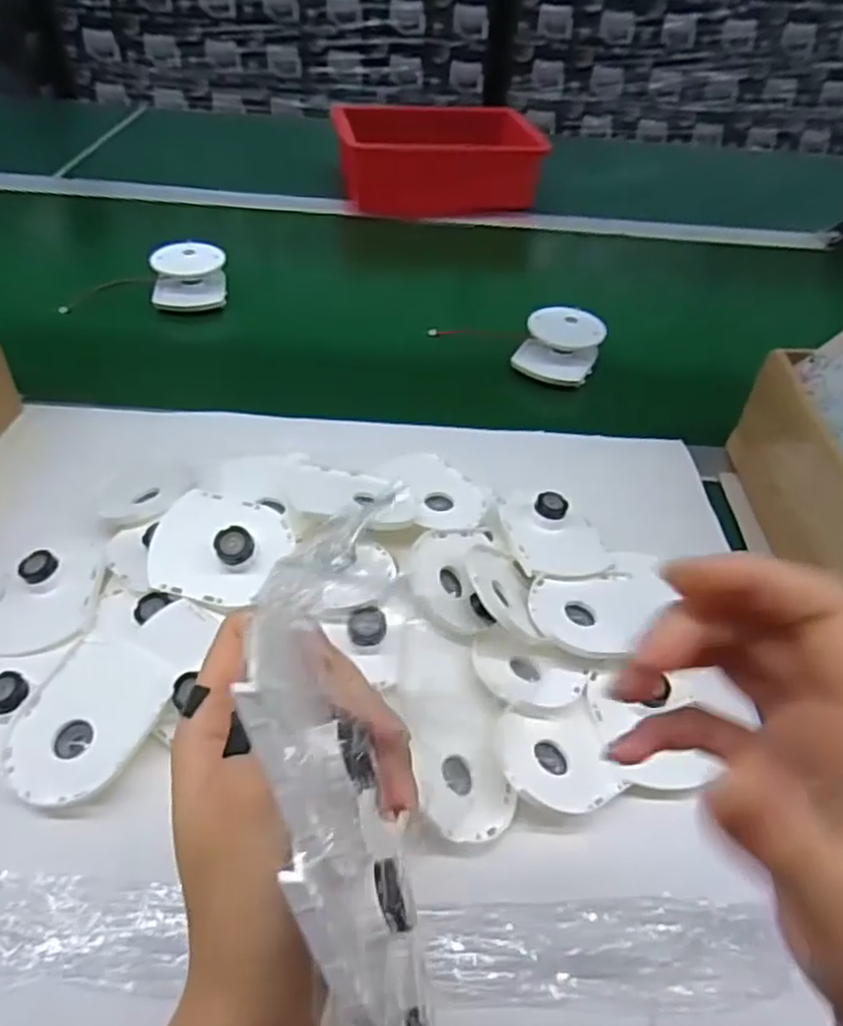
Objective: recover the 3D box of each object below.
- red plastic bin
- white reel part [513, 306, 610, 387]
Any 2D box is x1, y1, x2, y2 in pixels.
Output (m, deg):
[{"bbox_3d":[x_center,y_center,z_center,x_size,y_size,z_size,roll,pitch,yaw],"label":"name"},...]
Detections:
[{"bbox_3d":[0.014,-0.436,0.868,0.233,0.091,0.169,-5,45,-10],"label":"red plastic bin"},{"bbox_3d":[0.117,-0.142,0.593,0.064,0.035,0.066,18,46,14],"label":"white reel part"}]

